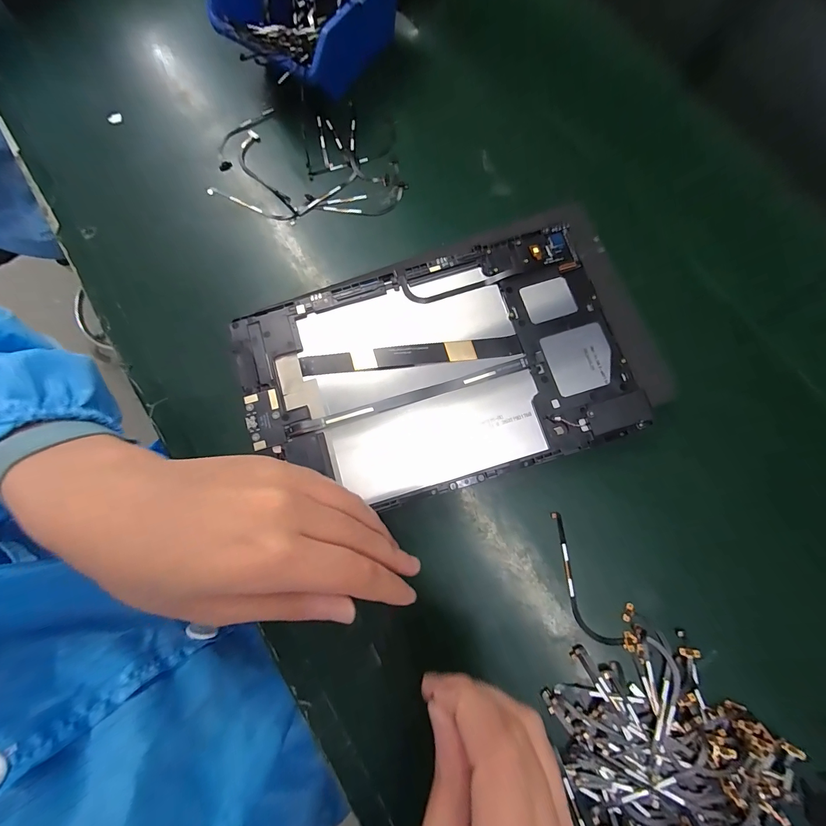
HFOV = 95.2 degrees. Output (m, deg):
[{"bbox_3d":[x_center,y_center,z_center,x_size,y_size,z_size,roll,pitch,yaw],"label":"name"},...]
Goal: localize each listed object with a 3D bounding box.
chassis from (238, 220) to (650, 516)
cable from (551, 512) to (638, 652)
[{"bbox_3d":[0.012,-0.026,0.244,0.235,0.012,0.147,-17,77,-3],"label":"chassis"},{"bbox_3d":[0.104,0.108,0.235,0.025,0.004,0.089,-29,78,-4],"label":"cable"}]

